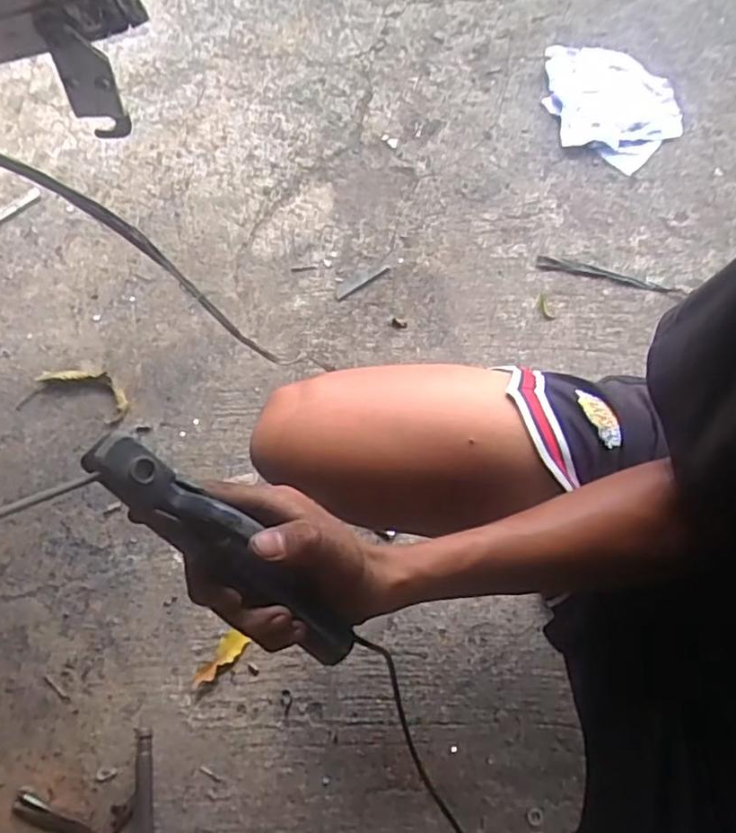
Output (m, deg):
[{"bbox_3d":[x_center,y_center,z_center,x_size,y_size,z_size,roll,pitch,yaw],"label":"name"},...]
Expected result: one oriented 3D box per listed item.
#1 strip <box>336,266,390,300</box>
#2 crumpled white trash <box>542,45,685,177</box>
[{"bbox_3d":[-0.010,-0.204,0.956,0.089,0.011,0.020,-29,73,-7],"label":"strip"},{"bbox_3d":[0.369,-0.491,0.992,0.171,0.030,0.244,-38,74,-6],"label":"crumpled white trash"}]

